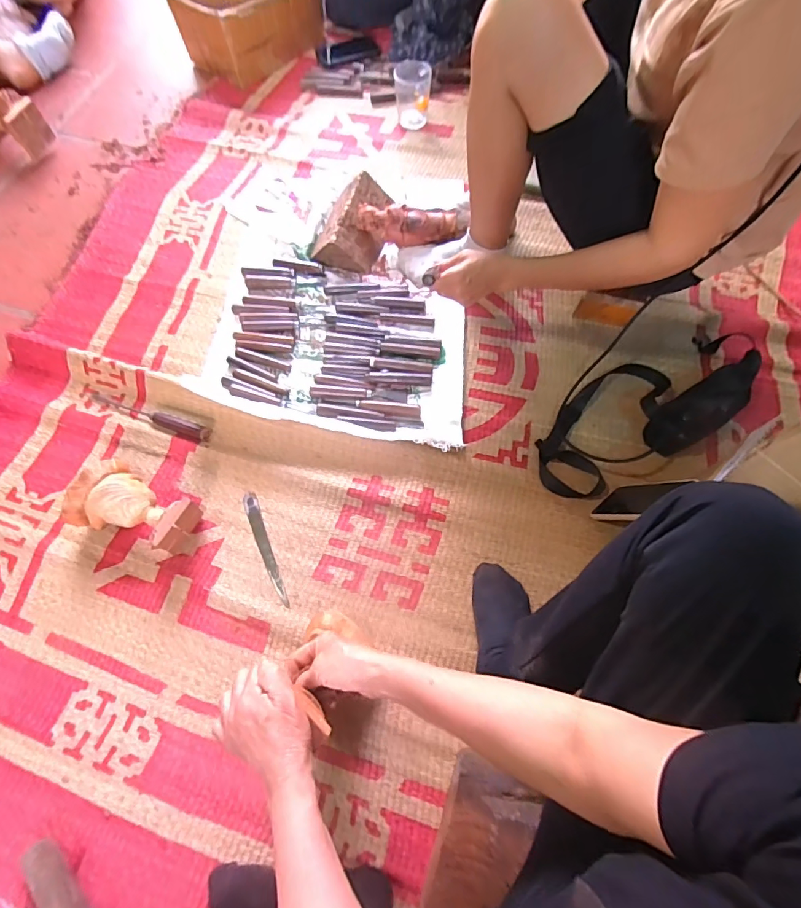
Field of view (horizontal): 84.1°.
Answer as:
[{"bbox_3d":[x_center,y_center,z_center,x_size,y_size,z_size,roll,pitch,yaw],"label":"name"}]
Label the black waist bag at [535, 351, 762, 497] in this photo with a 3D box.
[{"bbox_3d":[0.391,-0.081,0.720,0.366,0.145,0.179,-26,71,-10],"label":"black waist bag"}]

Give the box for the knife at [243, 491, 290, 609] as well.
[{"bbox_3d":[-0.219,0.150,0.714,0.023,0.008,0.197,-21,70,-8],"label":"knife"}]

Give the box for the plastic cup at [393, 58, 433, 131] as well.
[{"bbox_3d":[0.028,-0.856,1.055,0.084,0.097,0.094,2,69,1],"label":"plastic cup"}]

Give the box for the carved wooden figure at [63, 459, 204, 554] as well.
[{"bbox_3d":[-0.413,0.087,0.695,0.174,0.082,0.110,21,70,8],"label":"carved wooden figure"}]

